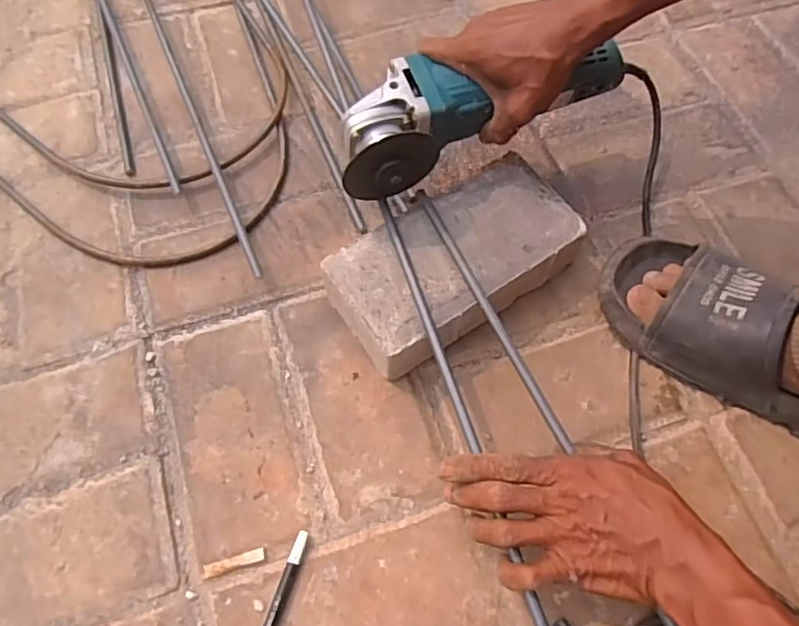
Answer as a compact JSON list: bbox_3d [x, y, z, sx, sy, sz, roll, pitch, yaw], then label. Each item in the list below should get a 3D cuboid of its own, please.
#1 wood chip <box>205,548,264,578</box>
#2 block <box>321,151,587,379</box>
[{"bbox_3d":[-0.122,0.184,0.449,0.045,0.004,0.009,-14,65,-8],"label":"wood chip"},{"bbox_3d":[0.049,-0.039,0.524,0.206,0.065,0.112,-32,69,-15],"label":"block"}]

